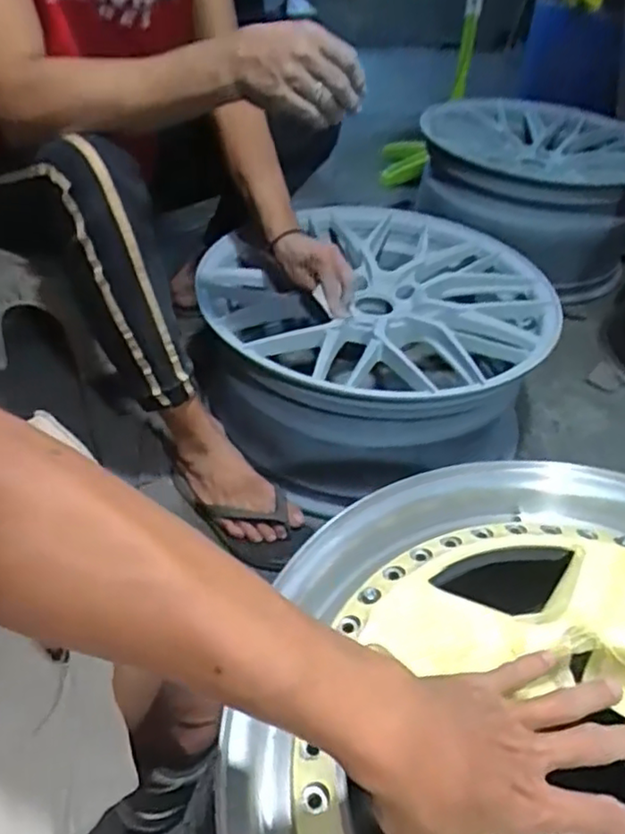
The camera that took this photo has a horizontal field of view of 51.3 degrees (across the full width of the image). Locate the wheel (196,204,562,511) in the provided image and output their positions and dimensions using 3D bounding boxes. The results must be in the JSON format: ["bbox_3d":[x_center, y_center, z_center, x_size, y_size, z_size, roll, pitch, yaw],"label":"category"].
[{"bbox_3d":[0.104,-0.122,1.048,0.505,0.212,0.506,2,40,-2],"label":"wheel"}]

